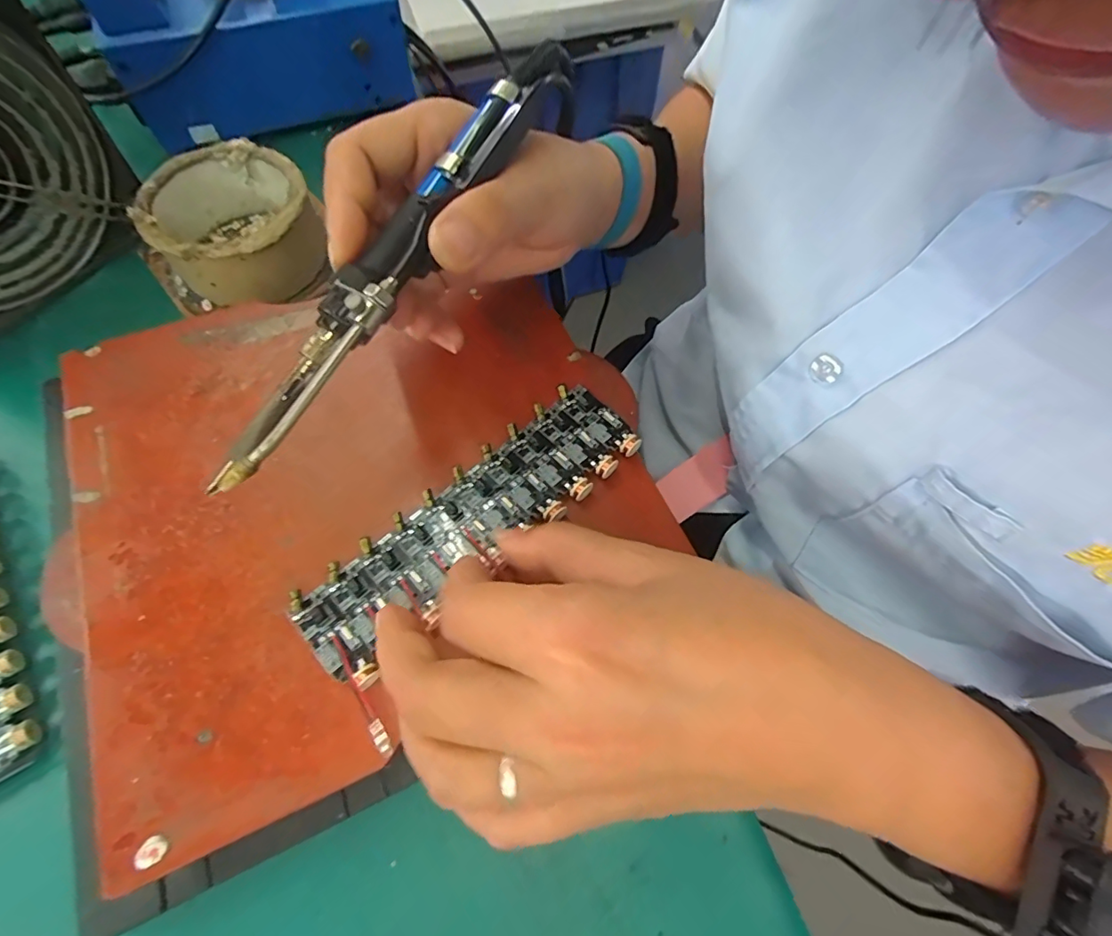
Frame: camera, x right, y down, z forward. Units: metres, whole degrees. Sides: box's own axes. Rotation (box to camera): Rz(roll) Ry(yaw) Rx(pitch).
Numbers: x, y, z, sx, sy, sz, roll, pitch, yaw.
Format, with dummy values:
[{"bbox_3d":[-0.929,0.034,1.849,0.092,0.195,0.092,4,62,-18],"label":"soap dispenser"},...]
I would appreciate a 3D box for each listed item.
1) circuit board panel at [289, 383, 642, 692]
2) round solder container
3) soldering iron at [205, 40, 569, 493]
[{"bbox_3d":[-0.033,0.020,0.222,0.155,0.010,0.047,-38,73,-19],"label":"circuit board panel"},{"bbox_3d":[-0.186,-0.135,0.305,0.095,0.049,0.088,0,66,-1],"label":"round solder container"},{"bbox_3d":[-0.053,-0.083,0.187,0.023,0.018,0.210,30,79,11],"label":"soldering iron"}]

